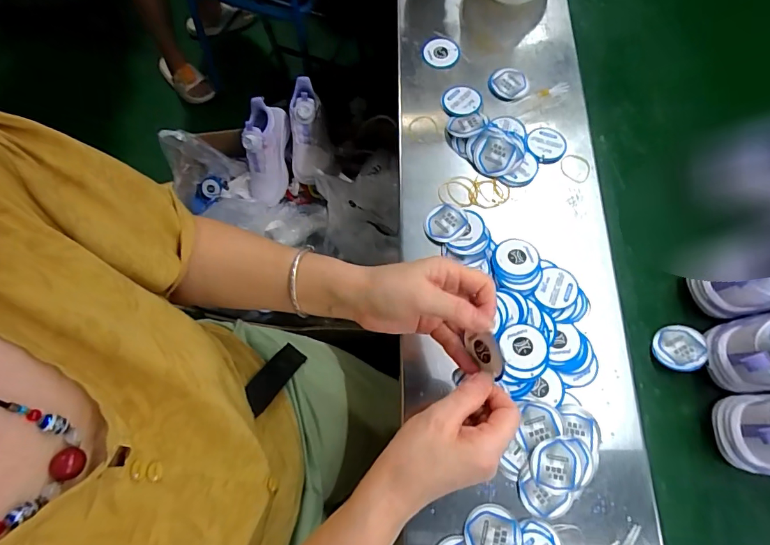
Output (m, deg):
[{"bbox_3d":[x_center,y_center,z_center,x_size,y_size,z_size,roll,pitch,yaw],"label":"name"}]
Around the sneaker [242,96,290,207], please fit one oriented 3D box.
[{"bbox_3d":[-0.254,-0.261,0.939,0.080,0.098,0.217,6,115,1],"label":"sneaker"}]

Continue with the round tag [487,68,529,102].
[{"bbox_3d":[0.160,-0.241,0.549,0.044,0.008,0.046,0,68,1],"label":"round tag"}]

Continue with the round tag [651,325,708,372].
[{"bbox_3d":[0.318,0.081,0.465,0.048,0.008,0.052,-16,45,17],"label":"round tag"}]

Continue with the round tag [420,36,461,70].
[{"bbox_3d":[0.075,-0.288,0.565,0.052,0.006,0.045,-9,84,-3],"label":"round tag"}]

